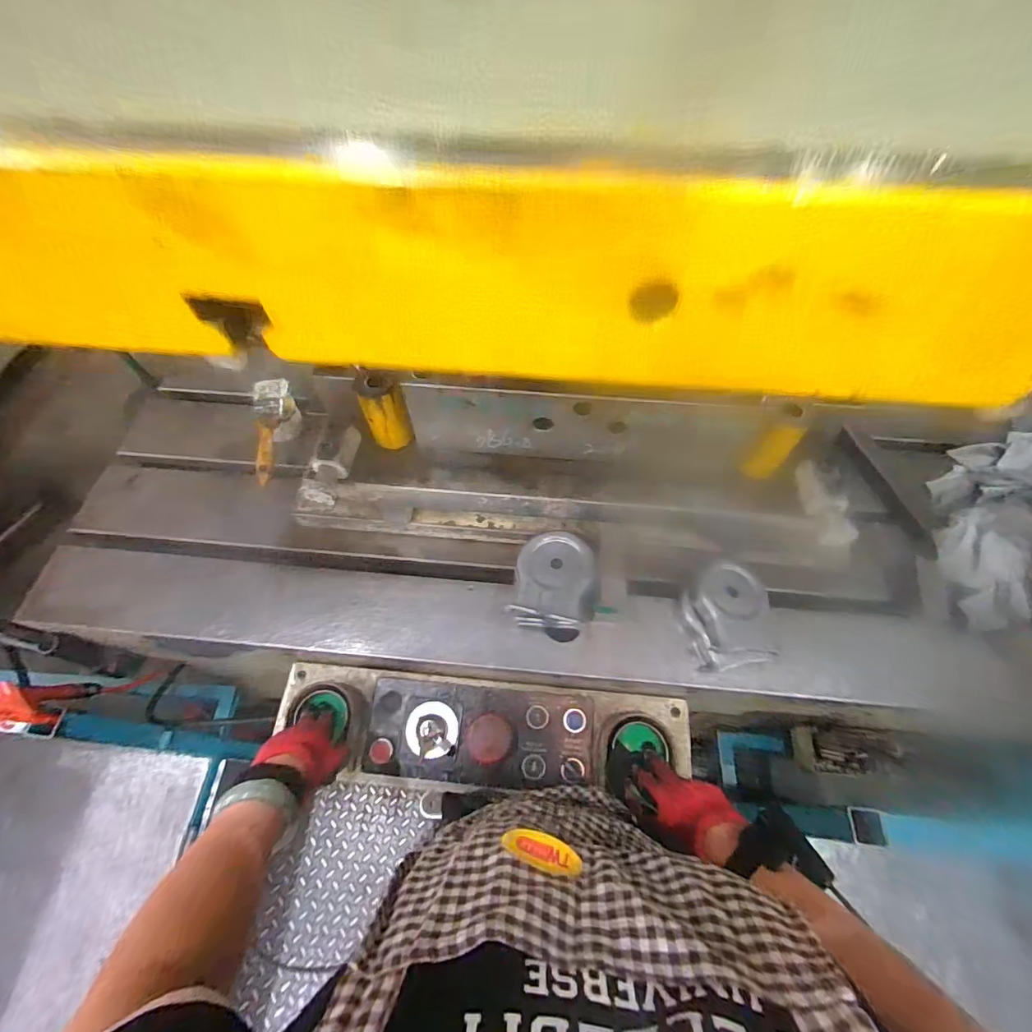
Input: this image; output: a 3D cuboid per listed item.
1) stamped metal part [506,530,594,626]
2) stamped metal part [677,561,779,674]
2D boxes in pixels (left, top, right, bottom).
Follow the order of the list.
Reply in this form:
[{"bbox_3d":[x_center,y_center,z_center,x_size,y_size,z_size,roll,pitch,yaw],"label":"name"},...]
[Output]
[{"bbox_3d":[0.051,0.082,0.613,0.102,0.043,0.117,8,60,4],"label":"stamped metal part"},{"bbox_3d":[0.286,0.136,0.642,0.117,0.045,0.131,-8,60,-5],"label":"stamped metal part"}]

